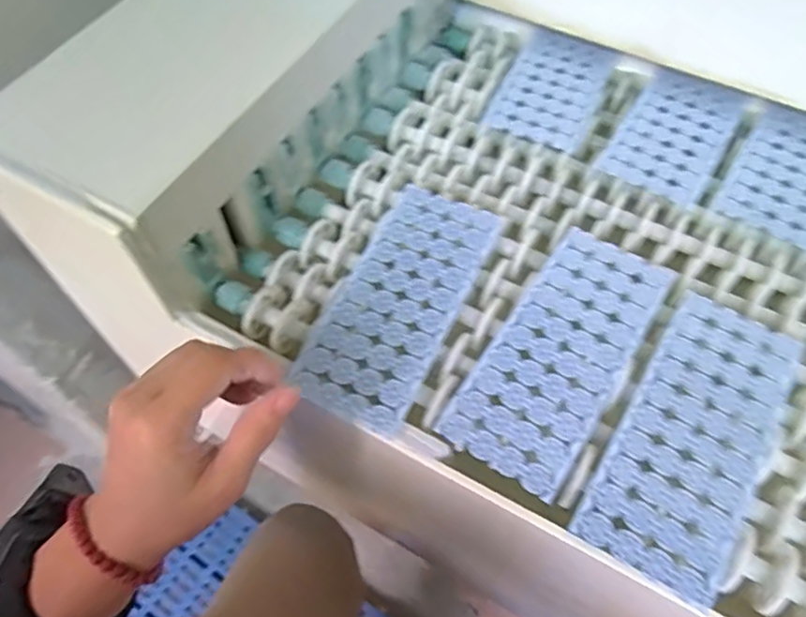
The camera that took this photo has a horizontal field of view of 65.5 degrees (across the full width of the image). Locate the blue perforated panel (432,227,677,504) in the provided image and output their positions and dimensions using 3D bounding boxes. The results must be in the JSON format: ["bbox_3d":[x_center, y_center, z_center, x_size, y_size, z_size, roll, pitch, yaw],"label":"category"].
[{"bbox_3d":[0.106,0.025,0.410,0.079,0.004,0.188,30,62,18],"label":"blue perforated panel"}]

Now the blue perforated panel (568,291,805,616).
[{"bbox_3d":[0.179,0.073,0.379,0.081,0.004,0.189,29,62,17],"label":"blue perforated panel"}]

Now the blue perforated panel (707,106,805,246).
[{"bbox_3d":[0.309,-0.108,0.495,0.083,0.004,0.140,31,62,18],"label":"blue perforated panel"}]

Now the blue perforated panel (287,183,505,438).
[{"bbox_3d":[0.000,-0.008,0.431,0.079,0.007,0.187,23,61,14],"label":"blue perforated panel"}]

